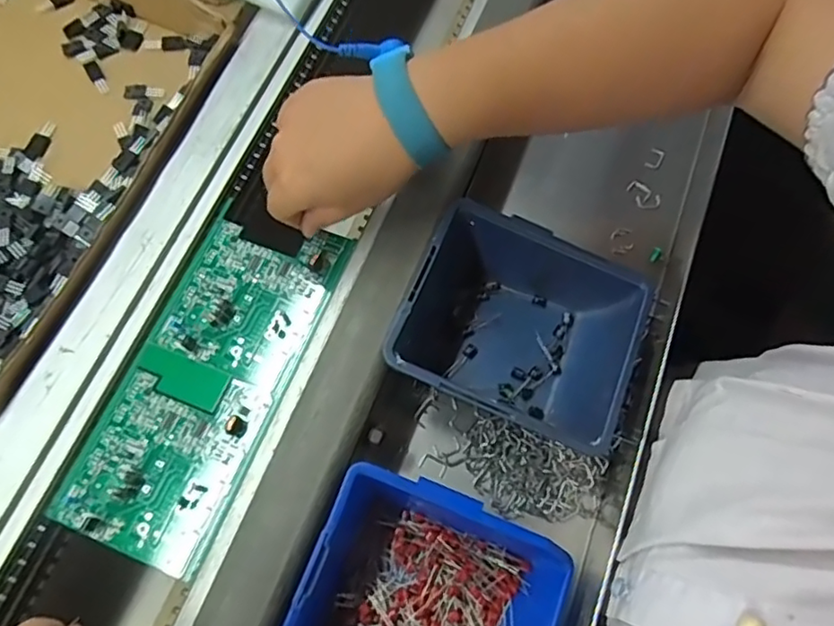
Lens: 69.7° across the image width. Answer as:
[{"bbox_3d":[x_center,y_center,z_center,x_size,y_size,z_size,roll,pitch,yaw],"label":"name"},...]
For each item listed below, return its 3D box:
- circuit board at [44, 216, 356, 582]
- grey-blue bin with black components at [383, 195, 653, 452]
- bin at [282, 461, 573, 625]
[{"bbox_3d":[-0.125,0.035,0.361,0.095,0.010,0.211,21,71,7],"label":"circuit board"},{"bbox_3d":[0.065,0.011,0.380,0.139,0.064,0.118,22,72,7],"label":"grey-blue bin with black components"},{"bbox_3d":[0.005,0.162,0.327,0.134,0.058,0.123,21,73,5],"label":"bin"}]

